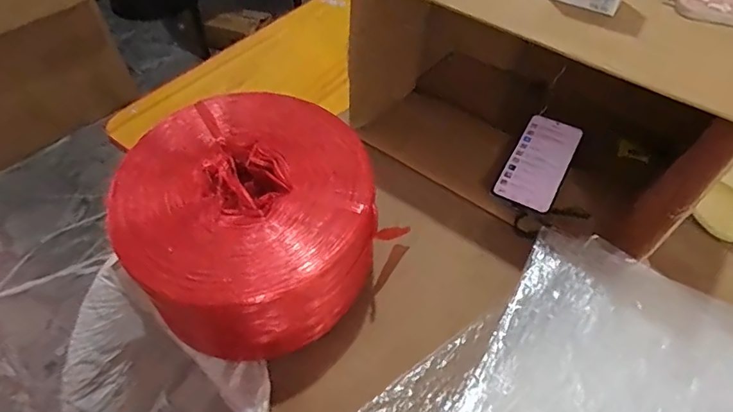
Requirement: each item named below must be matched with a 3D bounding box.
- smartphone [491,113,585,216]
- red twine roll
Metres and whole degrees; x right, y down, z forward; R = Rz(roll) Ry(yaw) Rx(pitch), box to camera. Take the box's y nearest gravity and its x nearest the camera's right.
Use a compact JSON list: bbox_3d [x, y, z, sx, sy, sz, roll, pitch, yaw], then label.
[{"bbox_3d":[0.230,-0.061,0.629,0.072,0.007,0.160,25,60,20],"label":"smartphone"},{"bbox_3d":[-0.125,0.010,0.512,0.268,0.126,0.249,36,60,28],"label":"red twine roll"}]

